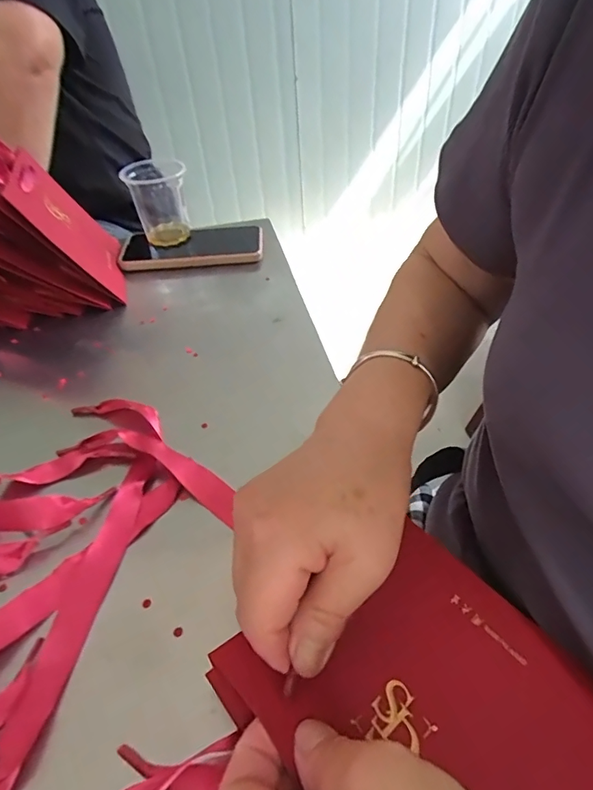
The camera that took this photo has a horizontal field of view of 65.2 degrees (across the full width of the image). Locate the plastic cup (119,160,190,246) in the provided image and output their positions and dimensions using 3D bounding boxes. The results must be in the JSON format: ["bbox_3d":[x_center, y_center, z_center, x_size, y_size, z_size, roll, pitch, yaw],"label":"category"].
[{"bbox_3d":[-0.157,-0.221,0.547,0.063,0.091,0.074,-8,43,-3],"label":"plastic cup"}]

